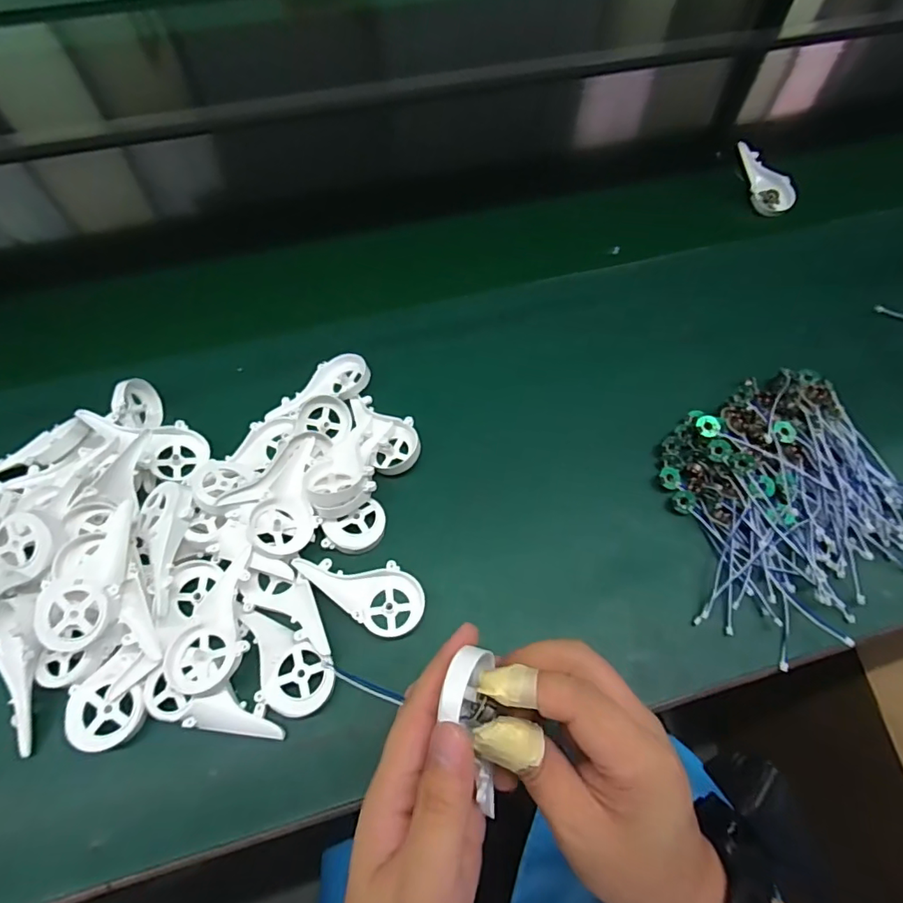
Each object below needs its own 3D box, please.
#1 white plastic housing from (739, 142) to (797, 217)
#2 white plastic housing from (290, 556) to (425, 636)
[{"bbox_3d":[0.373,-0.325,0.602,0.042,0.024,0.092,-24,83,-13],"label":"white plastic housing"},{"bbox_3d":[-0.061,0.092,0.358,0.091,0.009,0.045,34,68,12],"label":"white plastic housing"}]

